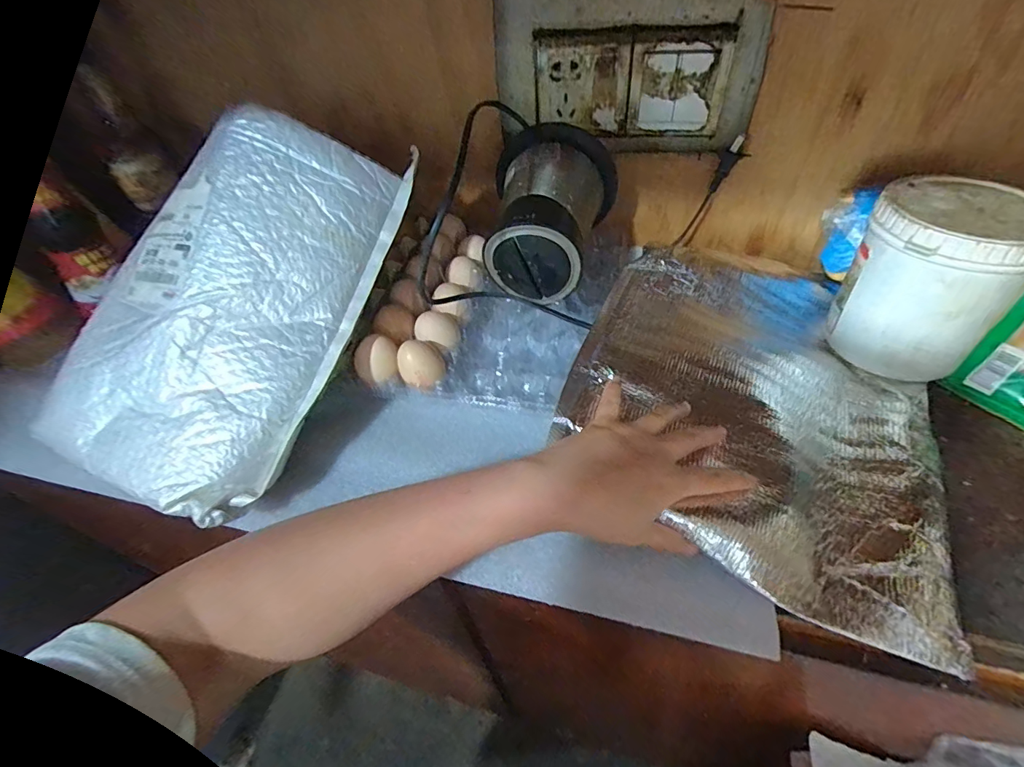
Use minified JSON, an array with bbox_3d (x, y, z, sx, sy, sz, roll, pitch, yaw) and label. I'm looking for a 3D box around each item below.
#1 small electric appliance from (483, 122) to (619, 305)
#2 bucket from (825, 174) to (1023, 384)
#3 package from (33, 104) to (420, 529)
[{"bbox_3d":[0.027,-0.153,0.421,0.104,0.094,0.144,11,50,16],"label":"small electric appliance"},{"bbox_3d":[0.339,-0.084,0.385,0.105,0.126,0.110,-3,48,4],"label":"bucket"},{"bbox_3d":[-0.225,-0.067,0.366,0.195,0.073,0.309,24,82,-7],"label":"package"}]

